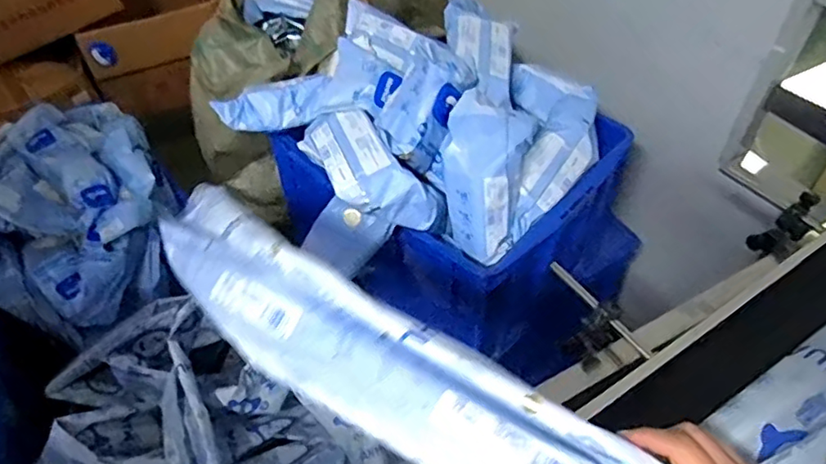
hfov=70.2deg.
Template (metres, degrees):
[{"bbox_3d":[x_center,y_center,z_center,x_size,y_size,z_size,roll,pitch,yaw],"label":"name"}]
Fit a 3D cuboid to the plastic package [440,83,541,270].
[{"bbox_3d":[0.123,-0.092,0.976,0.143,0.281,0.082,3,4,5],"label":"plastic package"}]

